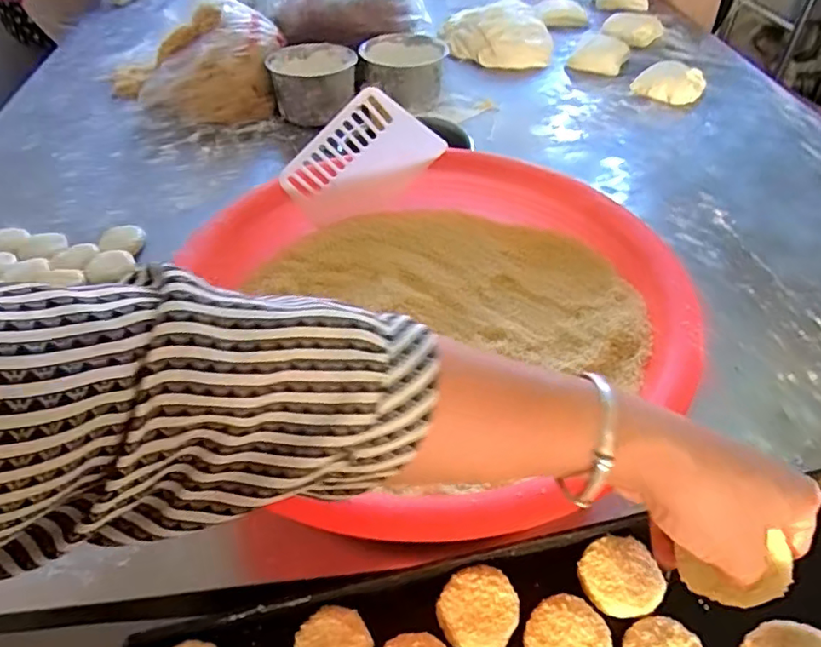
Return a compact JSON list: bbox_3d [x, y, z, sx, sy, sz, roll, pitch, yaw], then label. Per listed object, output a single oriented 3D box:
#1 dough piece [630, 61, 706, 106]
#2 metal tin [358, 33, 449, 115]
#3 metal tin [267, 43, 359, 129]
[{"bbox_3d":[0.472,-0.440,1.022,0.120,0.047,0.076,24,51,21],"label":"dough piece"},{"bbox_3d":[-0.016,-0.441,0.998,0.150,0.091,0.150,0,47,0],"label":"metal tin"},{"bbox_3d":[-0.166,-0.416,0.975,0.147,0.084,0.144,-2,47,-1],"label":"metal tin"}]

